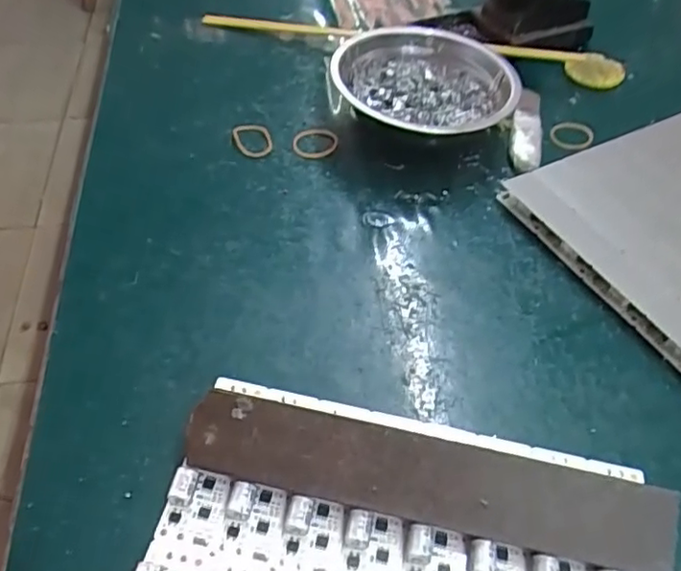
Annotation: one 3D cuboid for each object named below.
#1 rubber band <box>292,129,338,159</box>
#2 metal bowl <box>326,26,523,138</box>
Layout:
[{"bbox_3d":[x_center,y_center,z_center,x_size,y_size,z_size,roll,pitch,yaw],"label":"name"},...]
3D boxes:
[{"bbox_3d":[-0.017,-0.095,0.409,0.030,0.005,0.026,-26,57,-23],"label":"rubber band"},{"bbox_3d":[0.066,-0.139,0.441,0.115,0.047,0.116,2,50,-3],"label":"metal bowl"}]

